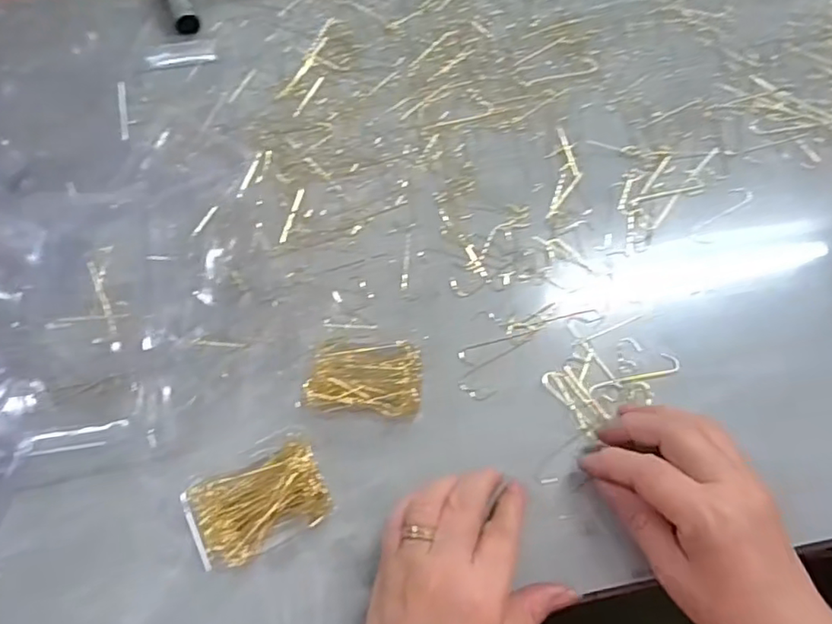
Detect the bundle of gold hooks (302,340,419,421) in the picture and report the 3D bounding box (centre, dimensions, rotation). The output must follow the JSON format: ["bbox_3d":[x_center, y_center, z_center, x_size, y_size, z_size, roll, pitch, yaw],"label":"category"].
[{"bbox_3d":[-0.032,0.040,0.376,0.071,0.019,0.049,4,65,3],"label":"bundle of gold hooks"}]

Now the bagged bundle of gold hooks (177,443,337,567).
[{"bbox_3d":[-0.090,0.111,0.343,0.075,0.023,0.048,-23,66,-10],"label":"bagged bundle of gold hooks"}]

